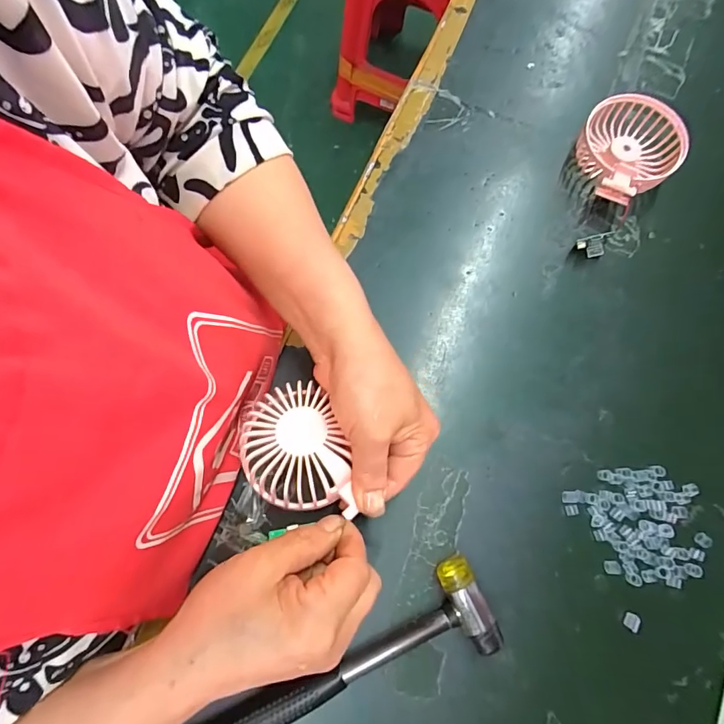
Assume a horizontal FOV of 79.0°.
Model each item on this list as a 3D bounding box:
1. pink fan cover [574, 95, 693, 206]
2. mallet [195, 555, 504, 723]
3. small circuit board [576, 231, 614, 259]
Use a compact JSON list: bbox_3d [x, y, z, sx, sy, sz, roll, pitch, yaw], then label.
[{"bbox_3d":[0.244,-0.196,0.409,0.086,0.039,0.105,35,78,9],"label":"pink fan cover"},{"bbox_3d":[-0.016,0.223,0.303,0.232,0.024,0.059,-29,77,-7],"label":"mallet"},{"bbox_3d":[0.207,-0.104,0.394,0.026,0.021,0.011,-5,31,19],"label":"small circuit board"}]

